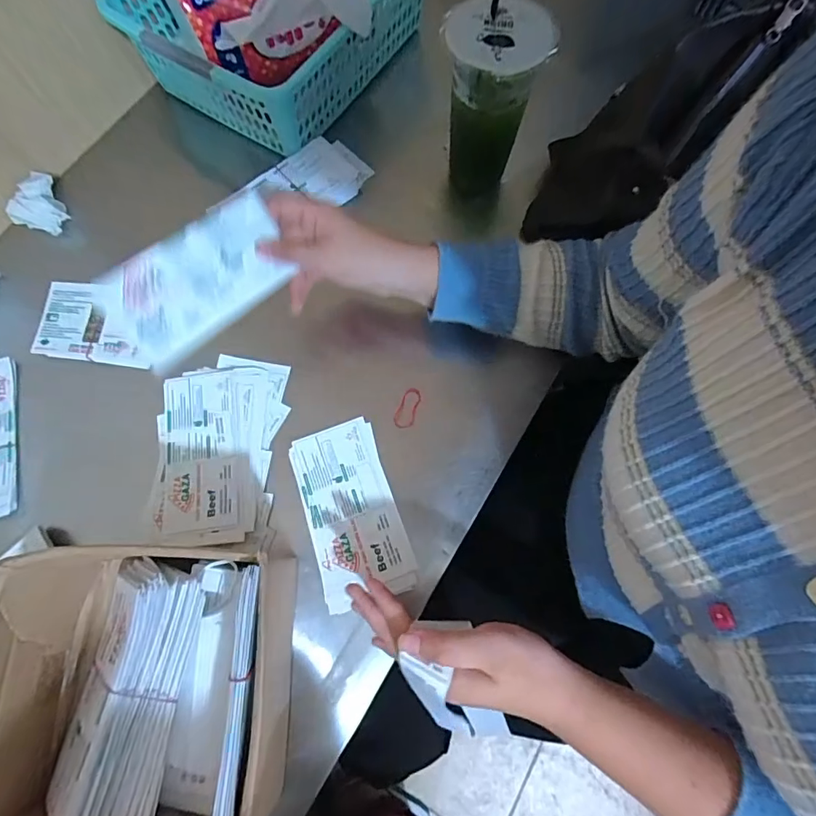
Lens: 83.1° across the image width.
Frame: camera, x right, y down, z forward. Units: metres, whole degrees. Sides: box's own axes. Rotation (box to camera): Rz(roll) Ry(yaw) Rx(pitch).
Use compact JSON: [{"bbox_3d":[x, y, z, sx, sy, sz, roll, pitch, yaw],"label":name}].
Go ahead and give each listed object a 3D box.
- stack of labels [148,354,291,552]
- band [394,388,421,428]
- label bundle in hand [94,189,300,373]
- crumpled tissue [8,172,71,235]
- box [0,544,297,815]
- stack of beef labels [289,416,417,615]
[{"bbox_3d":[-0.178,0.035,0.431,0.113,0.007,0.173,2,74,0],"label":"stack of labels"},{"bbox_3d":[-0.001,0.000,0.448,0.020,0.005,0.042,17,75,4],"label":"band"},{"bbox_3d":[-0.165,-0.103,0.371,0.142,0.009,0.076,-35,114,-8],"label":"label bundle in hand"},{"bbox_3d":[-0.395,-0.214,0.492,0.050,0.038,0.057,-26,76,-7],"label":"crumpled tissue"},{"bbox_3d":[-0.188,0.198,0.327,0.171,0.114,0.183,-1,74,-1],"label":"box"},{"bbox_3d":[-0.052,0.091,0.416,0.080,0.011,0.155,-17,75,-5],"label":"stack of beef labels"}]

